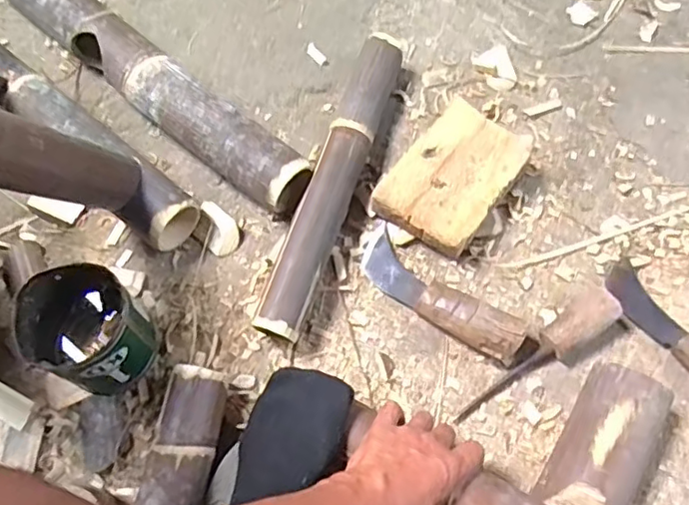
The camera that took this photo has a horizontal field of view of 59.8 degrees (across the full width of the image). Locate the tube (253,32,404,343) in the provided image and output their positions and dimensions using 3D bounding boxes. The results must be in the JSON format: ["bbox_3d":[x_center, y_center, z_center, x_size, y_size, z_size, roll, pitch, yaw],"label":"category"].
[{"bbox_3d":[-0.009,-0.086,0.685,0.048,0.056,0.386,17,71,7],"label":"tube"}]

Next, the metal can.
[{"bbox_3d":[-0.250,0.078,0.596,0.108,0.115,0.097,39,75,13],"label":"metal can"}]

